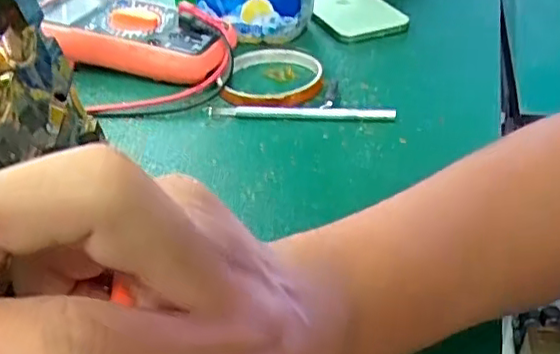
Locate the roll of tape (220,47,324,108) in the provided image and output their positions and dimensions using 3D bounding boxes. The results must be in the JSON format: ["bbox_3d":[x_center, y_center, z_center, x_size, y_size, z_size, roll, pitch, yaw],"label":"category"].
[{"bbox_3d":[-0.005,-0.076,0.486,0.073,0.014,0.086,2,35,7],"label":"roll of tape"}]

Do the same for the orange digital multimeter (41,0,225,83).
[{"bbox_3d":[-0.129,-0.114,0.527,0.188,0.039,0.076,17,39,24],"label":"orange digital multimeter"}]

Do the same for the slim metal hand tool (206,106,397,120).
[{"bbox_3d":[0.014,-0.045,0.447,0.131,0.010,0.010,3,35,8],"label":"slim metal hand tool"}]

